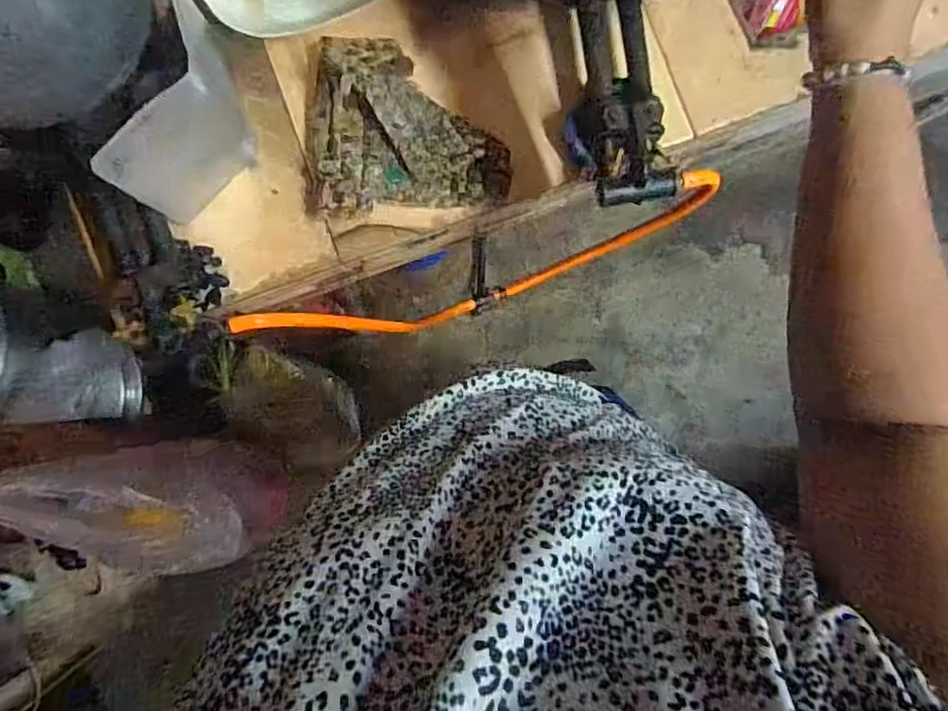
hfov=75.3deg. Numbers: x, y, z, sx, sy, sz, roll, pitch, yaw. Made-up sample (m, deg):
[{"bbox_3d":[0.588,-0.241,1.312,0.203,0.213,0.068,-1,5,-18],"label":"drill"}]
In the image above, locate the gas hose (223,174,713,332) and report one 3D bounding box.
[{"bbox_3d":[0.011,-0.092,0.764,0.518,0.310,0.047,-17,89,0],"label":"gas hose"}]

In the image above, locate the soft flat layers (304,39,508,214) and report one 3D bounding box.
[{"bbox_3d":[-0.079,-0.246,0.632,0.208,0.064,0.189,-8,89,1],"label":"soft flat layers"}]

